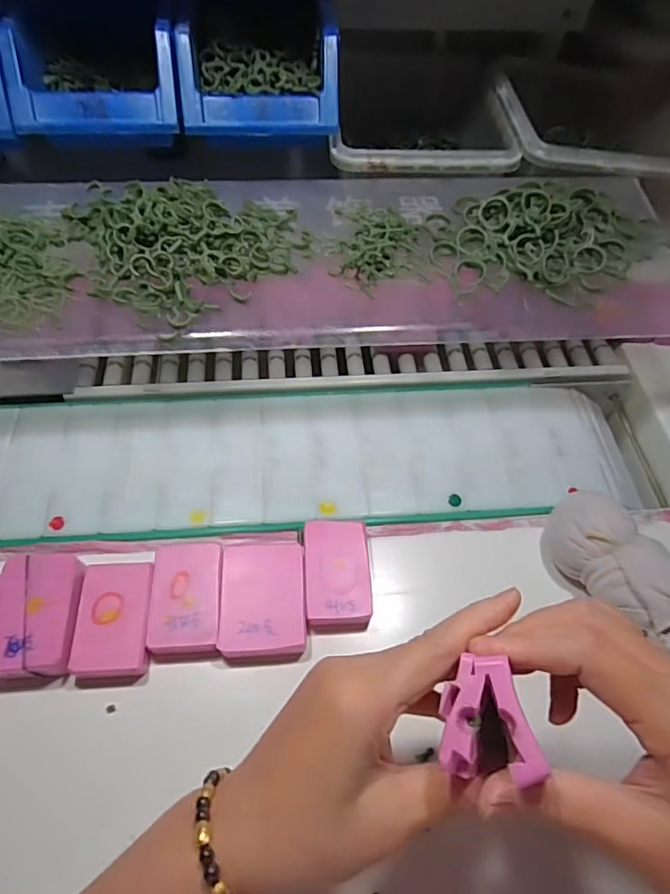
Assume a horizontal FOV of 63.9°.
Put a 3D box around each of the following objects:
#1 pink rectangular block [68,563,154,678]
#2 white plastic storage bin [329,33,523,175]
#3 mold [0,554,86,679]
[{"bbox_3d":[-0.138,0.109,0.342,0.043,0.019,0.068,-2,58,-5],"label":"pink rectangular block"},{"bbox_3d":[0.084,-0.305,0.518,0.153,0.077,0.223,7,58,1],"label":"white plastic storage bin"},{"bbox_3d":[-0.185,0.106,0.338,0.050,0.022,0.075,-3,58,-5],"label":"mold"}]

